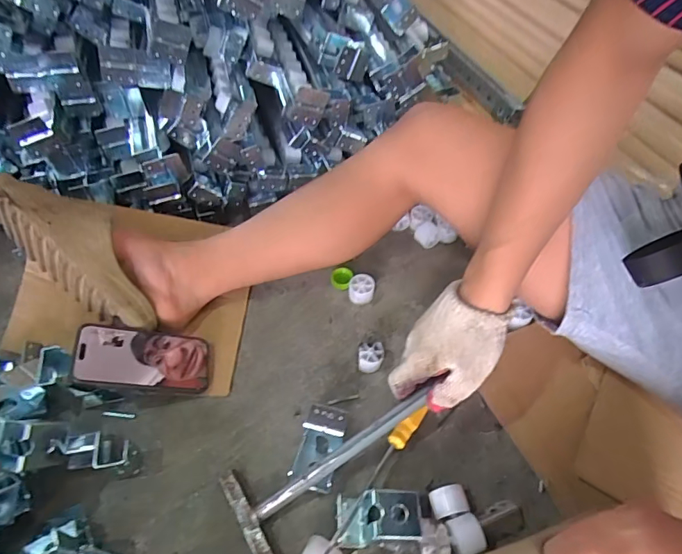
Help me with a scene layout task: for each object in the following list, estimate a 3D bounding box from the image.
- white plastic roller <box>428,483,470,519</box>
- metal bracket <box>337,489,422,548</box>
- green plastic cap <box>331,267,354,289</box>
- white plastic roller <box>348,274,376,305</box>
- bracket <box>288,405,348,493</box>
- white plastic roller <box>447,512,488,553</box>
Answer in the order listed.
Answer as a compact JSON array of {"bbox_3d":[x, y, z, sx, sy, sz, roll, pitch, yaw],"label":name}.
[{"bbox_3d":[0.107,0.229,0.471,0.035,0.032,0.027,-9,51,-8],"label":"white plastic roller"},{"bbox_3d":[0.036,0.235,0.457,0.079,0.040,0.044,-1,50,-2],"label":"metal bracket"},{"bbox_3d":[0.000,0.002,0.668,0.028,0.015,0.034,16,52,12],"label":"green plastic cap"},{"bbox_3d":[0.029,0.019,0.645,0.035,0.030,0.035,-1,50,-2],"label":"white plastic roller"},{"bbox_3d":[-0.024,0.183,0.503,0.050,0.041,0.083,12,51,9],"label":"bracket"},{"bbox_3d":[0.121,0.251,0.450,0.029,0.028,0.034,-14,52,-12],"label":"white plastic roller"}]

